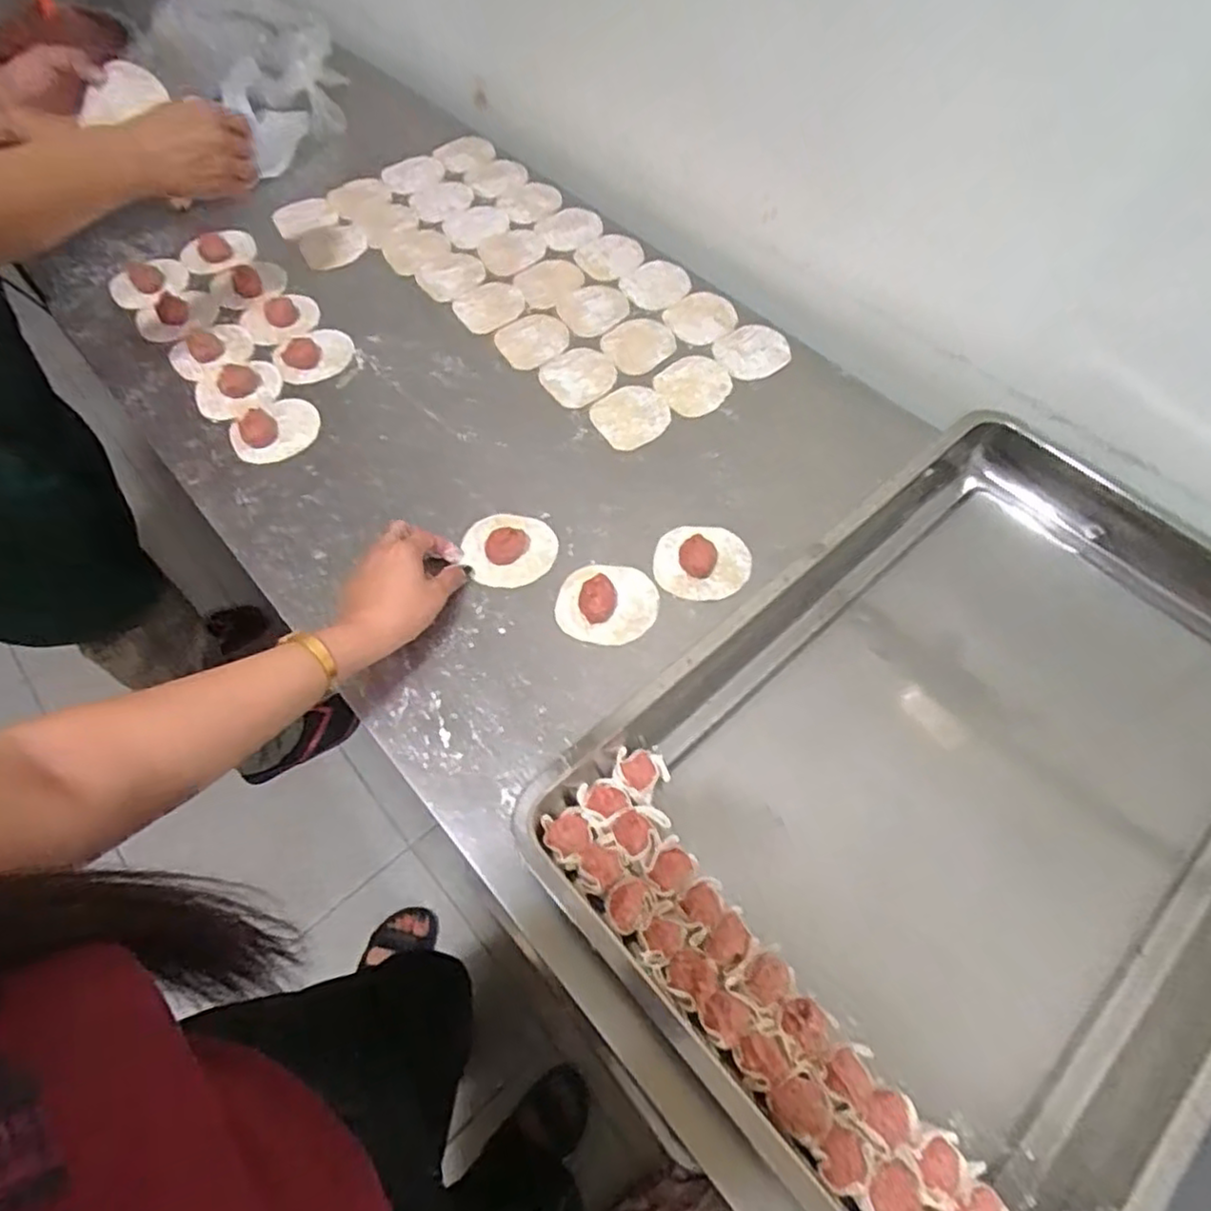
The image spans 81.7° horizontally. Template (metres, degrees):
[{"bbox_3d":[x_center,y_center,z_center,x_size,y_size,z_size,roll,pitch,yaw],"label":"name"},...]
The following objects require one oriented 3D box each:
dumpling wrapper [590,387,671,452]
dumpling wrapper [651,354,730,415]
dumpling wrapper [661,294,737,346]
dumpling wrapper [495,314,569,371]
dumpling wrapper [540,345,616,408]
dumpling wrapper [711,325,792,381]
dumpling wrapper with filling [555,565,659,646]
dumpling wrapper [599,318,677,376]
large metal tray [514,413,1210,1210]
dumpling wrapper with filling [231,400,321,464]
[{"bbox_3d":[0.028,-0.194,0.713,0.079,0.004,0.070,-35,67,-17],"label":"dumpling wrapper"},{"bbox_3d":[0.097,-0.234,0.735,0.087,0.004,0.071,-36,67,-18],"label":"dumpling wrapper"},{"bbox_3d":[0.109,-0.328,0.796,0.080,0.008,0.079,0,61,0],"label":"dumpling wrapper"},{"bbox_3d":[-0.079,-0.295,0.774,0.088,0.004,0.070,-39,68,-19],"label":"dumpling wrapper"},{"bbox_3d":[-0.029,-0.244,0.744,0.078,0.004,0.074,0,61,0],"label":"dumpling wrapper"},{"bbox_3d":[0.163,-0.278,0.768,0.078,0.005,0.078,-3,60,5],"label":"dumpling wrapper"},{"bbox_3d":[0.002,-0.005,0.591,0.082,0.018,0.073,5,62,3],"label":"dumpling wrapper with filling"},{"bbox_3d":[0.038,-0.287,0.774,0.077,0.010,0.090,38,68,19],"label":"dumpling wrapper"},{"bbox_3d":[0.274,0.112,0.515,0.620,0.073,0.383,-38,68,-19],"label":"large metal tray"},{"bbox_3d":[-0.330,-0.179,0.695,0.084,0.023,0.074,-26,65,-14],"label":"dumpling wrapper with filling"}]

